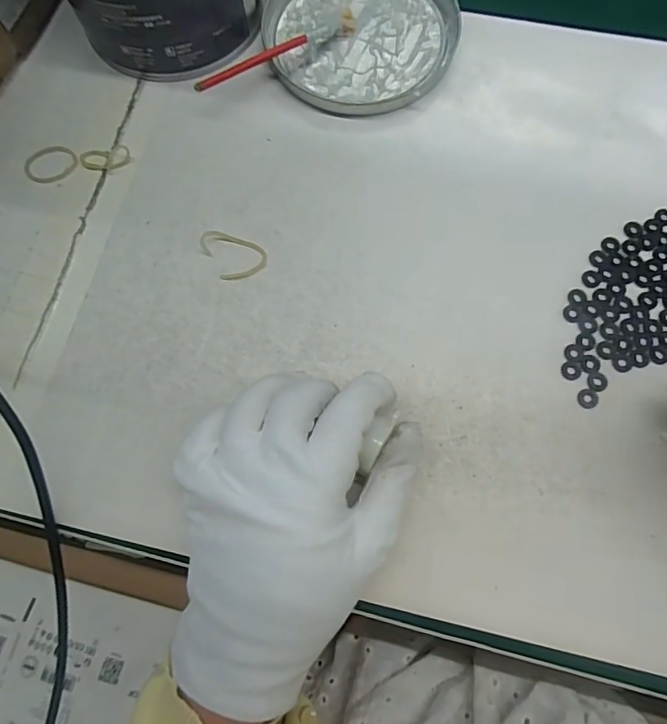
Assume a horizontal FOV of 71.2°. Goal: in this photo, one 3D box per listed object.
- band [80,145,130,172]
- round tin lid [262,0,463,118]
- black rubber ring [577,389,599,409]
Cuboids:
[{"bbox_3d":[-0.147,-0.131,0.300,0.031,0.004,0.018,-13,74,-2],"label":"band"},{"bbox_3d":[0.020,-0.227,0.317,0.125,0.012,0.132,0,74,1],"label":"round tin lid"},{"bbox_3d":[0.138,0.020,0.252,0.012,0.004,0.011,0,74,1],"label":"black rubber ring"}]

